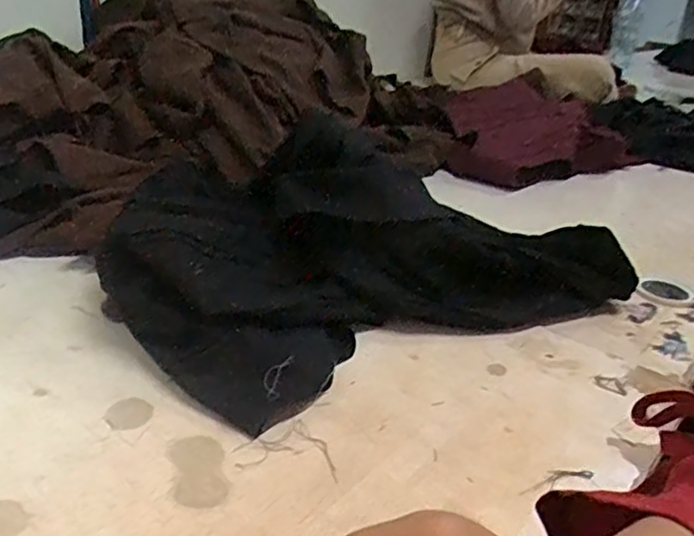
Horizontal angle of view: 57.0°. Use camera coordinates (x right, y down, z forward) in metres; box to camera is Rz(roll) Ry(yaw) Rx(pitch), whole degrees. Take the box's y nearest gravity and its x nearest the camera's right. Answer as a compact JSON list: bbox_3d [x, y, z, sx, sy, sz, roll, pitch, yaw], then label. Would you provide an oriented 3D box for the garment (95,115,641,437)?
[{"bbox_3d":[0.017,-0.031,0.682,0.522,0.170,0.284,-11,30,-32],"label":"garment"}]

